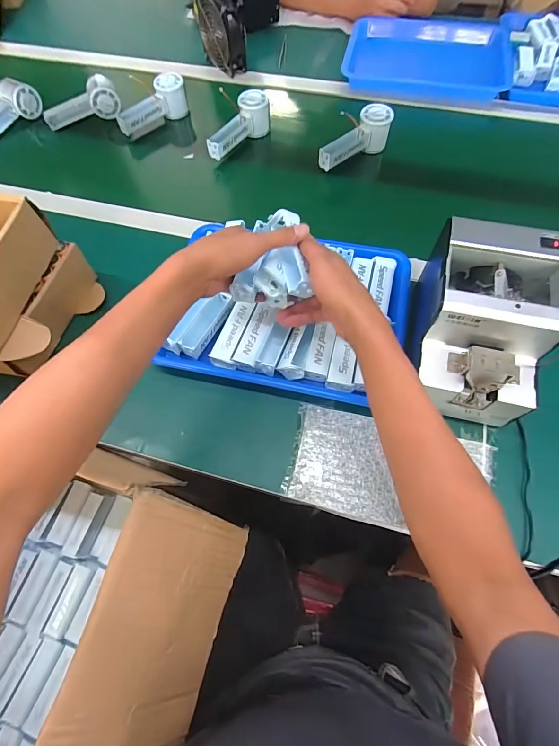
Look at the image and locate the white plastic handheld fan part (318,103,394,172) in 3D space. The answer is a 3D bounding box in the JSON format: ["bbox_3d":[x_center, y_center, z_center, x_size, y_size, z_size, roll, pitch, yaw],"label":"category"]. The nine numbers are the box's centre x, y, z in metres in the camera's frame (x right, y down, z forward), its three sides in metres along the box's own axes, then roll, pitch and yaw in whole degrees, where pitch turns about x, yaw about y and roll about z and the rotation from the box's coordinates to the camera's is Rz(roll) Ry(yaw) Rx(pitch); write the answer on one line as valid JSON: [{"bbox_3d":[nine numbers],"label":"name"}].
[{"bbox_3d":[0.131,-0.421,0.659,0.150,0.058,0.063,-28,67,-11],"label":"white plastic handheld fan part"}]

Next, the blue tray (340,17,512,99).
[{"bbox_3d":[0.319,-0.693,0.799,0.330,0.034,0.259,11,66,7],"label":"blue tray"}]

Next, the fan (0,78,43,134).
[{"bbox_3d":[-0.548,-0.517,0.731,0.045,0.059,0.152,31,69,15],"label":"fan"}]

